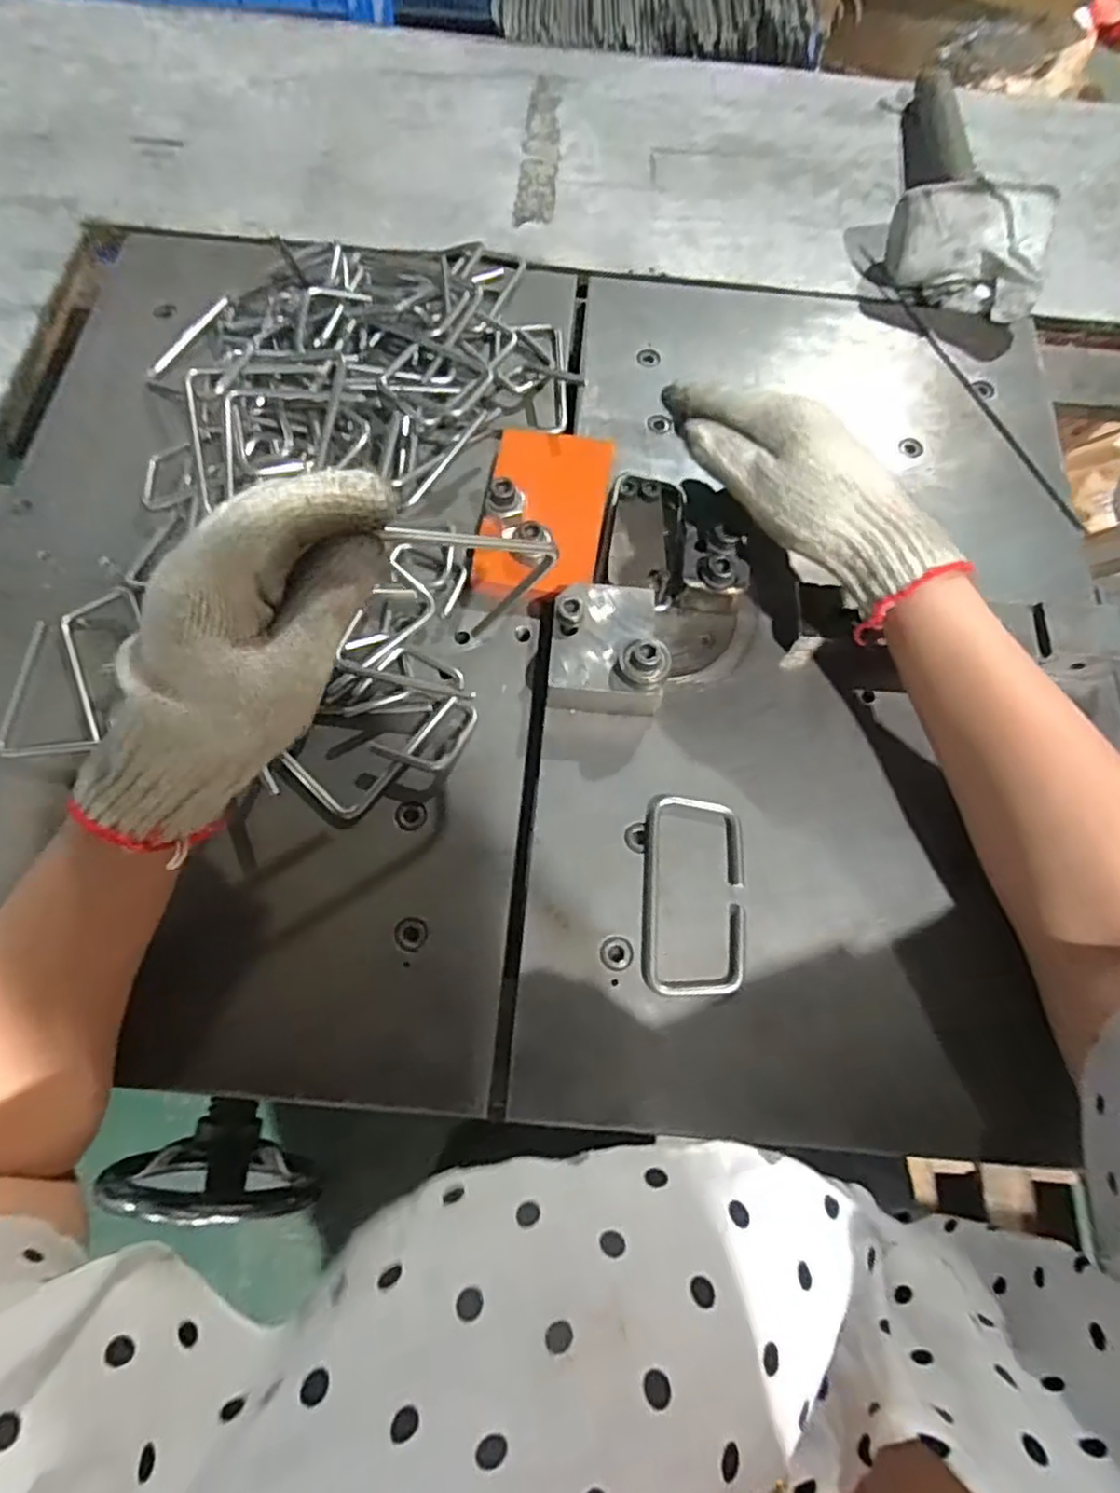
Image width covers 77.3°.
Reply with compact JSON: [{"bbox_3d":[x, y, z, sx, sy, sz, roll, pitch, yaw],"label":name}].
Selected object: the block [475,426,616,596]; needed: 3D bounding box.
[{"bbox_3d":[-0.010,-0.152,0.455,0.076,0.015,0.122,9,68,1],"label":"block"}]

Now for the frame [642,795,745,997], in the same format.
[{"bbox_3d":[0.073,0.079,0.377,0.054,0.005,0.105,5,68,0],"label":"frame"}]

